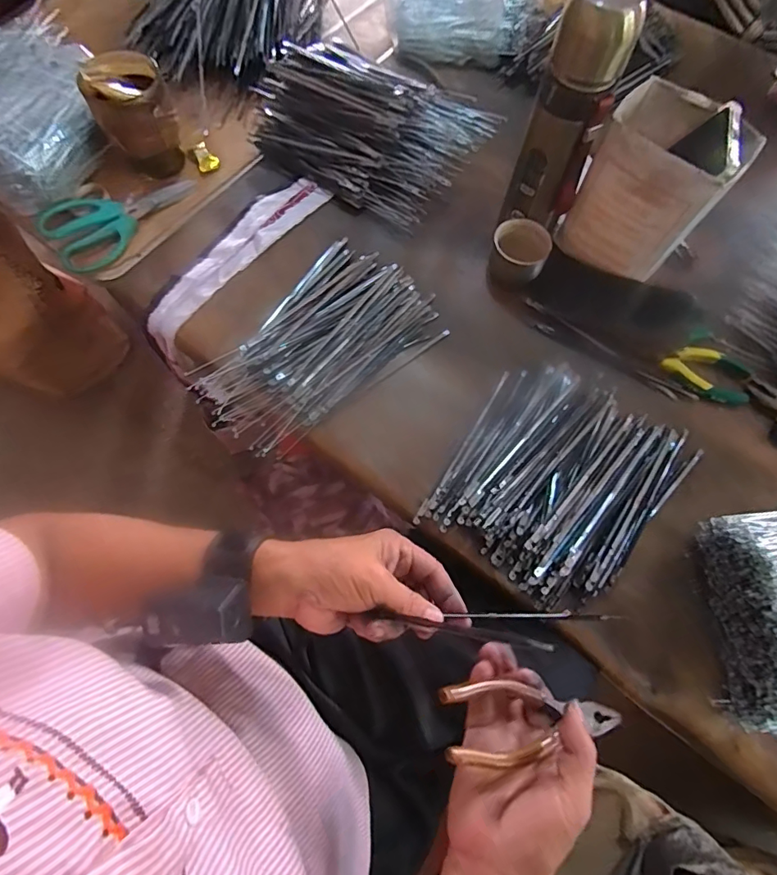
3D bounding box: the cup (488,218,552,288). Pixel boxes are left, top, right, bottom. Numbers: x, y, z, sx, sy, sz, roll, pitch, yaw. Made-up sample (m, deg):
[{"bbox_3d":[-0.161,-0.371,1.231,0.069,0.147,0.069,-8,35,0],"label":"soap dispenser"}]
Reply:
[{"bbox_3d":[0.148,-0.208,0.539,0.059,0.053,0.054,0,71,-1],"label":"cup"}]

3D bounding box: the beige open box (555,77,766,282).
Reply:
[{"bbox_3d":[0.263,-0.250,0.498,0.119,0.159,0.091,41,75,12],"label":"beige open box"}]

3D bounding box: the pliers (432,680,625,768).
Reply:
[{"bbox_3d":[0.105,0.201,0.325,0.156,0.010,0.047,18,53,-20],"label":"pliers"}]

